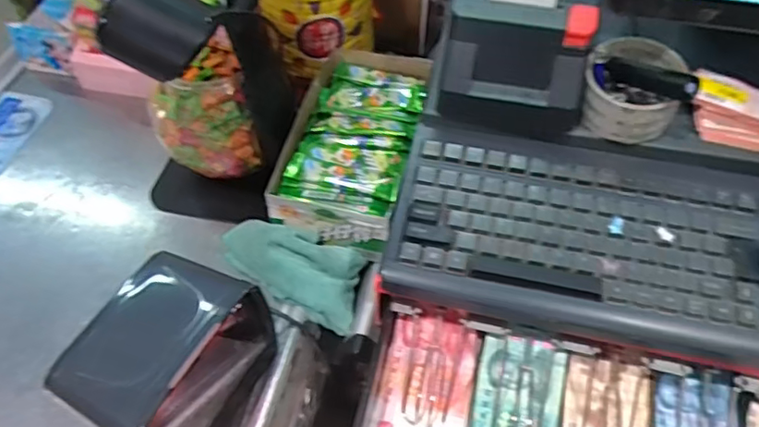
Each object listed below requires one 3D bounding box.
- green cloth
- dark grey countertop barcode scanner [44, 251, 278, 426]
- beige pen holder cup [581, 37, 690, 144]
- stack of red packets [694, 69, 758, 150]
[{"bbox_3d":[-0.095,0.052,0.589,0.158,0.066,0.076,15,55,10],"label":"green cloth"},{"bbox_3d":[-0.169,0.130,0.485,0.100,0.152,0.133,20,56,13],"label":"dark grey countertop barcode scanner"},{"bbox_3d":[0.221,-0.105,0.523,0.082,0.063,0.084,1,53,-1],"label":"beige pen holder cup"},{"bbox_3d":[0.334,-0.086,0.521,0.106,0.031,0.053,16,55,10],"label":"stack of red packets"}]

